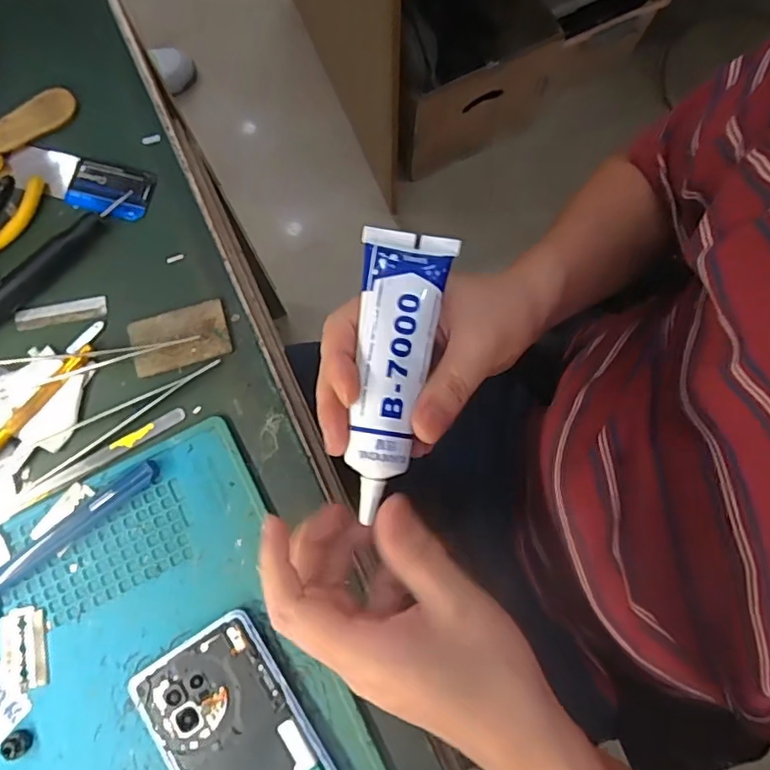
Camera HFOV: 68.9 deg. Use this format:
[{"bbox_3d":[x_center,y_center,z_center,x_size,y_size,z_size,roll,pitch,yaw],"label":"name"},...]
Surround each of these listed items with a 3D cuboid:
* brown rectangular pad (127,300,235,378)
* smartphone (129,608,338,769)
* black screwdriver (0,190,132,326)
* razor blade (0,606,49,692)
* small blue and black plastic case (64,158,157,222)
[{"bbox_3d":[-0.128,-0.030,0.349,0.059,0.004,0.037,-15,79,-1],"label":"brown rectangular pad"},{"bbox_3d":[-0.065,0.209,0.297,0.071,0.009,0.161,-33,80,-5],"label":"smartphone"},{"bbox_3d":[-0.220,-0.072,0.352,0.012,0.020,0.144,44,83,9],"label":"black screwdriver"},{"bbox_3d":[-0.204,0.148,0.315,0.024,0.004,0.043,-10,79,0],"label":"razor blade"},{"bbox_3d":[-0.182,-0.130,0.371,0.055,0.004,0.035,14,80,4],"label":"small blue and black plastic case"}]

